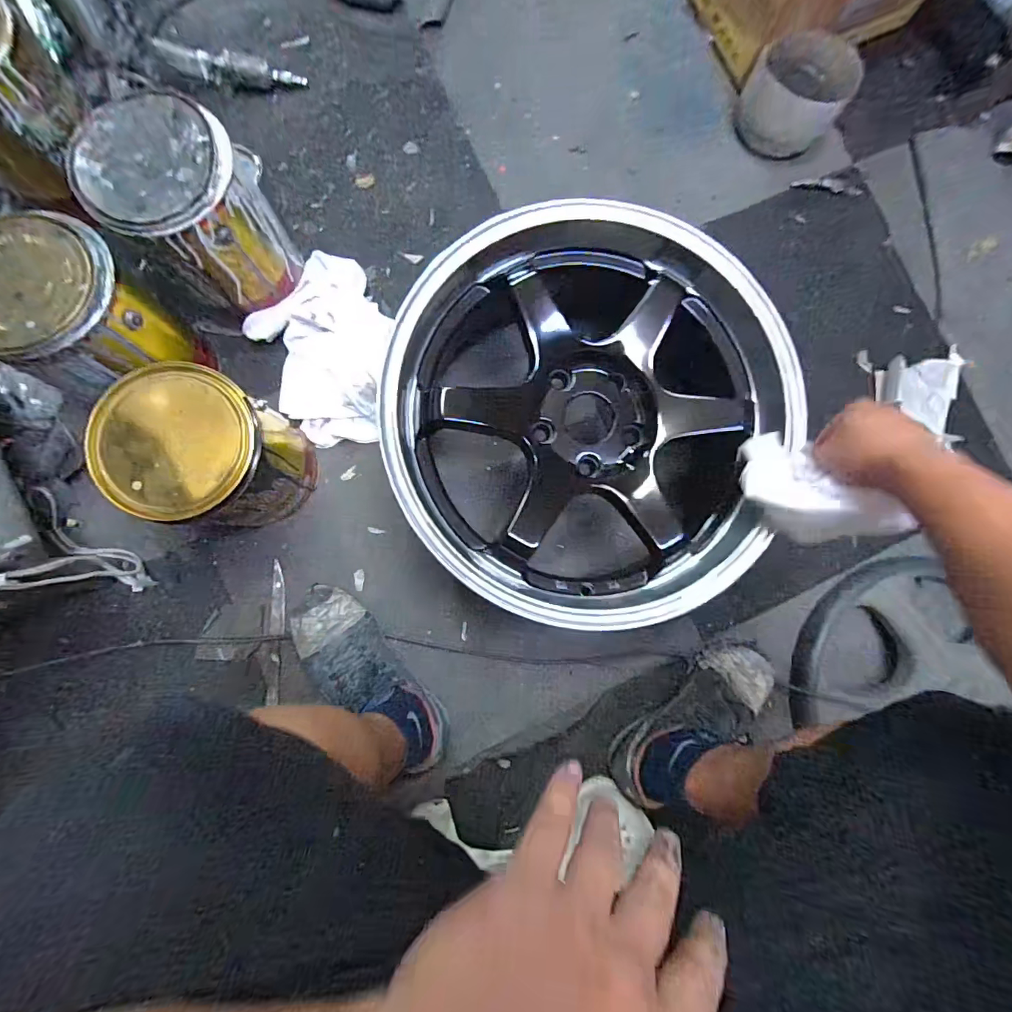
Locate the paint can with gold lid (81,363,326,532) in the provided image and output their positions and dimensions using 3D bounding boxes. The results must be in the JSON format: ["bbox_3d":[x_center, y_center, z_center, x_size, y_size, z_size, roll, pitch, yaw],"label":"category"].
[{"bbox_3d":[-0.339,-0.054,0.567,0.153,0.213,0.146,0,85,-4],"label":"paint can with gold lid"}]

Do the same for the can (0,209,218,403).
[{"bbox_3d":[-0.494,-0.211,0.551,0.163,0.189,0.162,0,85,-4],"label":"can"}]

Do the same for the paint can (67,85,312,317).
[{"bbox_3d":[-0.373,-0.358,0.568,0.164,0.185,0.172,0,85,-4],"label":"paint can"}]

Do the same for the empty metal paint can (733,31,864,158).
[{"bbox_3d":[0.447,-0.634,0.725,0.139,0.090,0.148,0,85,-4],"label":"empty metal paint can"}]

